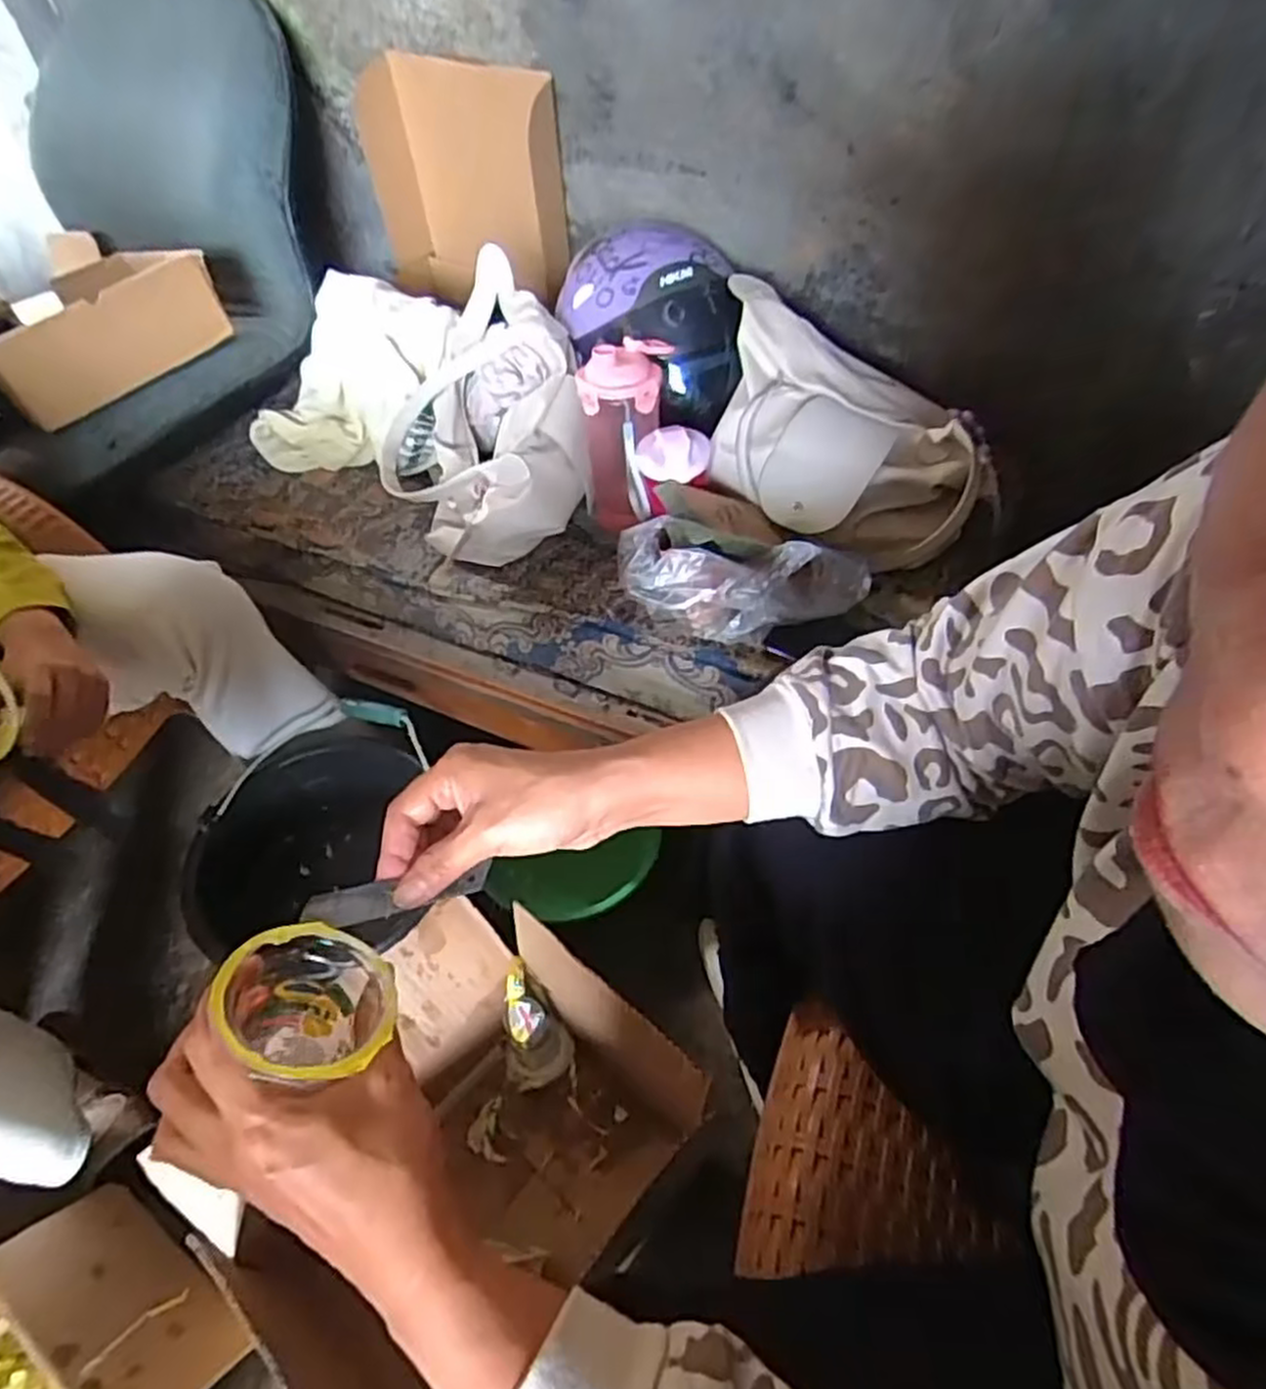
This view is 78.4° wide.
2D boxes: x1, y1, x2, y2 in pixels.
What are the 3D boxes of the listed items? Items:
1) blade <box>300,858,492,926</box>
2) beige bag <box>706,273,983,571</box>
[{"bbox_3d":[-0.119,0.103,0.400,0.094,0.020,0.006,-7,5,-30],"label":"blade"},{"bbox_3d":[0.228,-0.288,0.831,0.295,0.158,0.233,13,52,17],"label":"beige bag"}]

